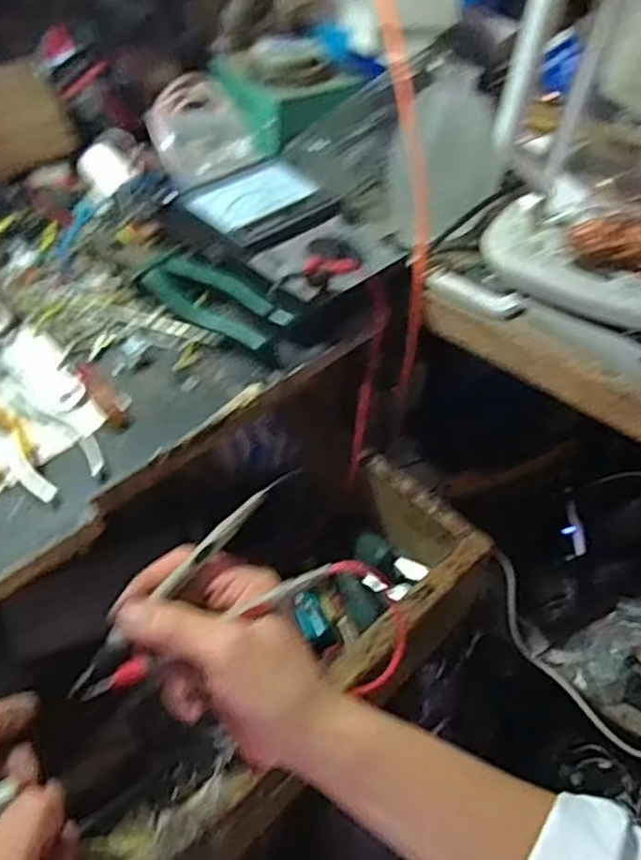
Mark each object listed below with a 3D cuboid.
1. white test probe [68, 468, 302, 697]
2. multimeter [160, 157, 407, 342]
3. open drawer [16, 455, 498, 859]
[{"bbox_3d":[-0.076,0.080,0.382,0.167,0.007,0.013,-46,65,-7],"label":"white test probe"},{"bbox_3d":[-0.025,-0.147,0.550,0.122,0.050,0.178,-35,60,-29],"label":"multimeter"},{"bbox_3d":[-0.054,0.168,0.480,0.191,0.110,0.364,35,54,27],"label":"open drawer"}]

